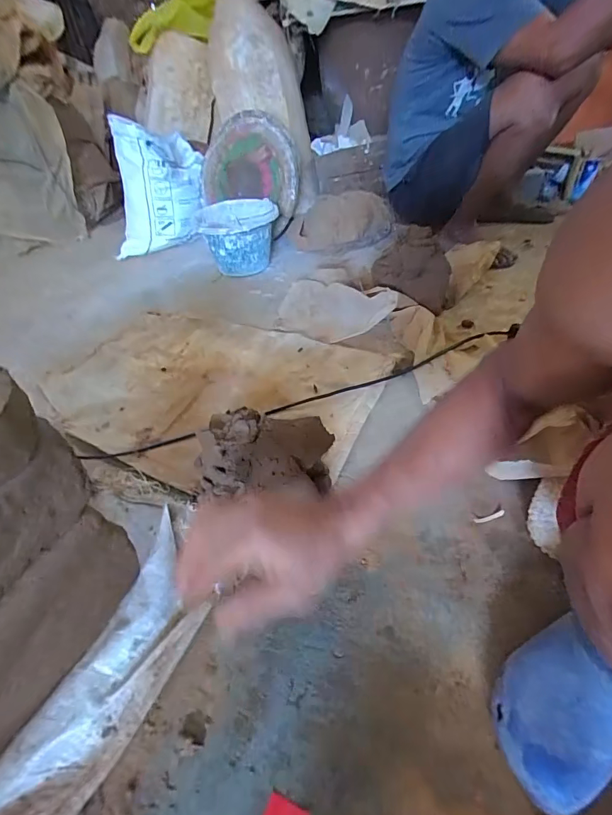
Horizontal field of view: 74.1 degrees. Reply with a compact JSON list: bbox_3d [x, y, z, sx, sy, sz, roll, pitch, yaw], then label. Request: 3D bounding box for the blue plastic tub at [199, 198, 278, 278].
[{"bbox_3d":[-0.201,-0.530,1.263,0.225,0.168,0.247,-4,44,3],"label":"blue plastic tub"}]

